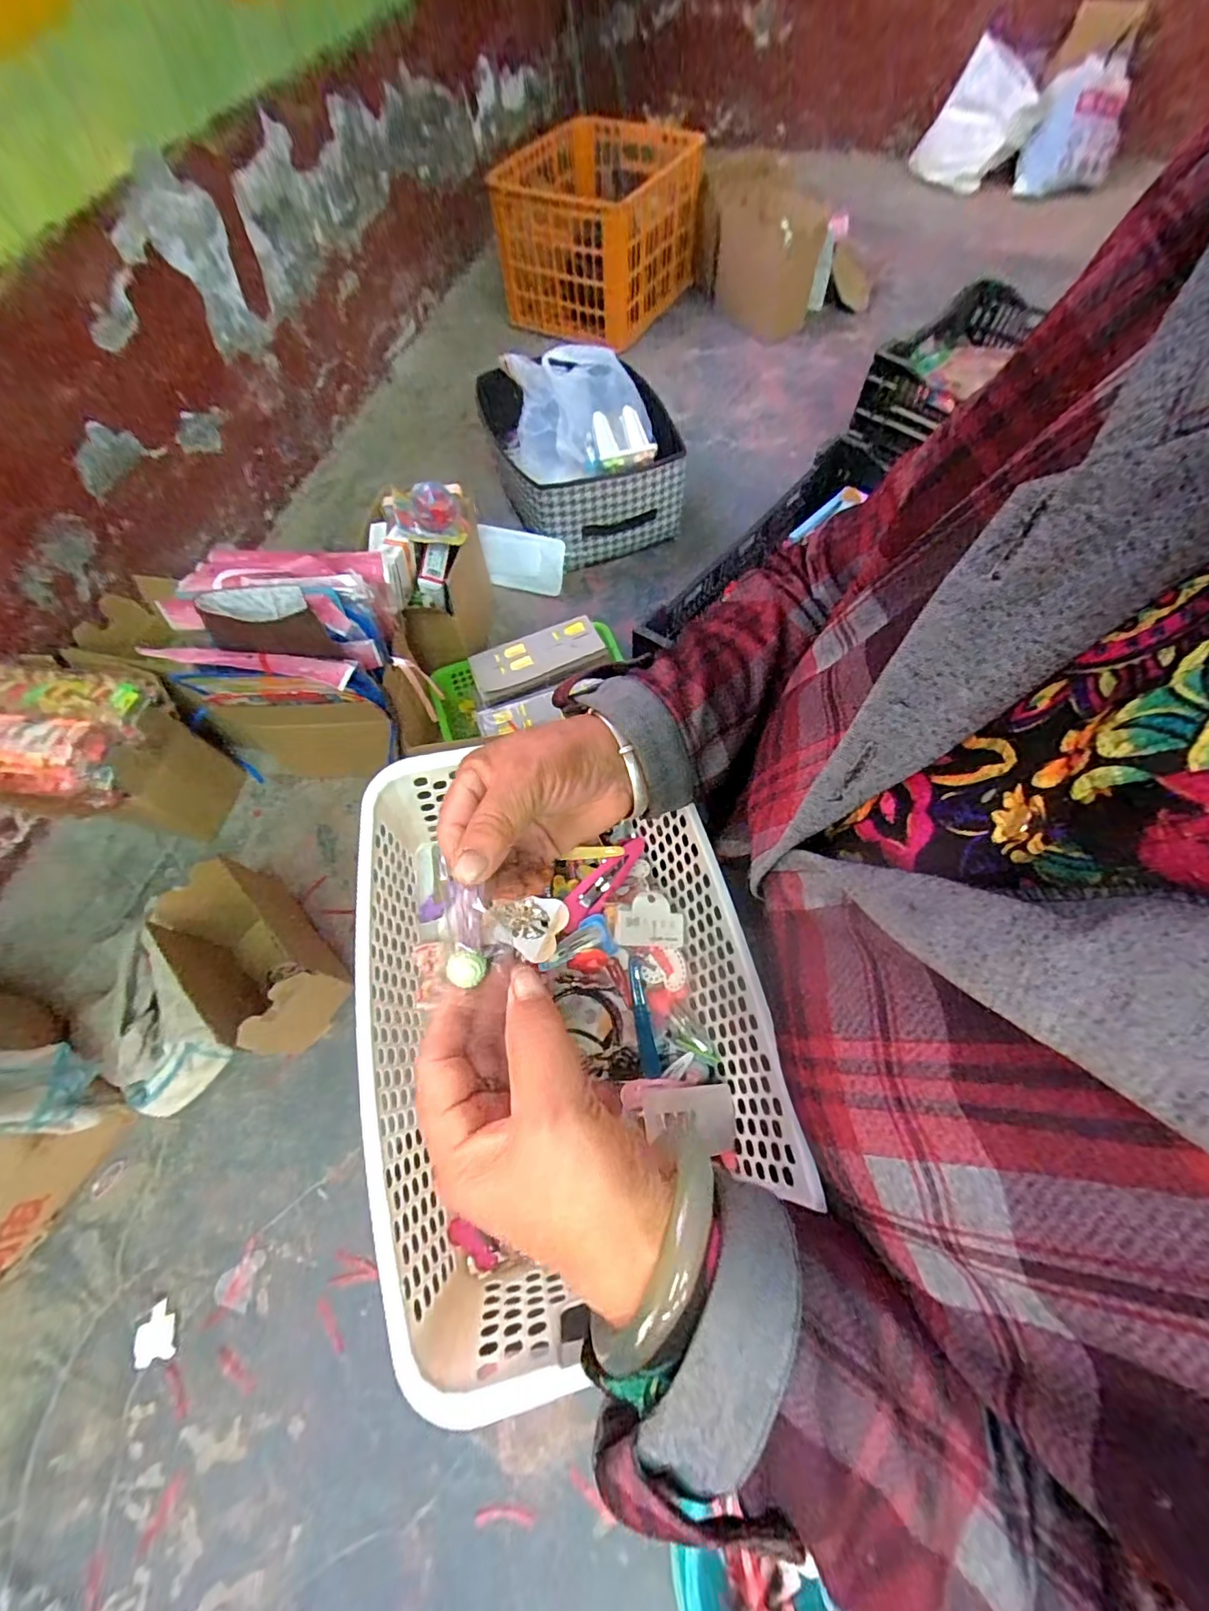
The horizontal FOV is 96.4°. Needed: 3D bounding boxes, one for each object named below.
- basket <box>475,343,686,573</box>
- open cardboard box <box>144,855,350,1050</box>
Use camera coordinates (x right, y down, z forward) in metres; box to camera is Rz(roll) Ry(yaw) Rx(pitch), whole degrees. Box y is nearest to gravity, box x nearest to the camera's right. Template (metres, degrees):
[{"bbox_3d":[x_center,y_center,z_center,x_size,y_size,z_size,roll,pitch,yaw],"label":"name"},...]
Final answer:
[{"bbox_3d":[-0.042,-0.702,1.086,0.317,0.233,0.376,-20,65,-8],"label":"basket"},{"bbox_3d":[-0.447,0.201,0.709,0.227,0.177,0.110,39,71,18],"label":"open cardboard box"}]

